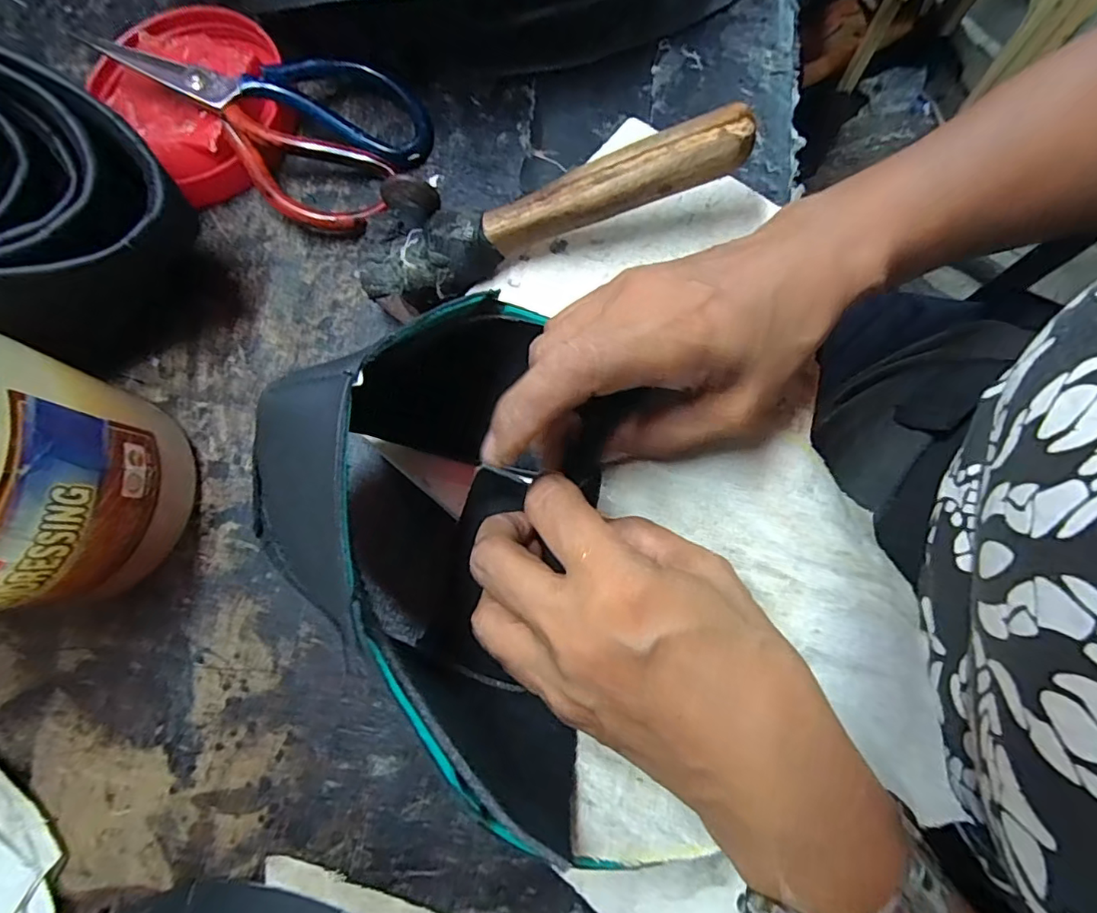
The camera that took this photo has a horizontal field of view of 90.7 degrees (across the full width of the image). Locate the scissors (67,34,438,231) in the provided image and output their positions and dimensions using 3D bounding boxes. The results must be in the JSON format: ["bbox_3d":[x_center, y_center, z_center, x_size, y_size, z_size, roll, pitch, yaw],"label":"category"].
[{"bbox_3d":[-0.158,-0.200,0.304,0.172,0.007,0.105,28,80,-5],"label":"scissors"}]

